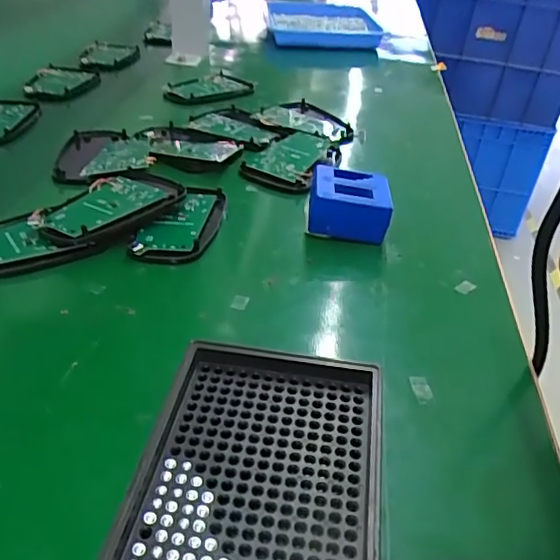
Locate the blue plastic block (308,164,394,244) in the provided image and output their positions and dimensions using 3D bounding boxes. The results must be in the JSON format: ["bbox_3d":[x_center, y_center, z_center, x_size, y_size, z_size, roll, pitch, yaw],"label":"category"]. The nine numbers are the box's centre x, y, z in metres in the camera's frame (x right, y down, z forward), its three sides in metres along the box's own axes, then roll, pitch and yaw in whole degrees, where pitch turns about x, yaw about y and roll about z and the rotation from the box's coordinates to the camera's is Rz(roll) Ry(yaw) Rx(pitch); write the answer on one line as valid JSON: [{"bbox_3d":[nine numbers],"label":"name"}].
[{"bbox_3d":[0.047,-0.050,0.402,0.053,0.037,0.048,5,35,0],"label":"blue plastic block"}]

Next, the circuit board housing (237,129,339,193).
[{"bbox_3d":[0.009,-0.104,0.491,0.063,0.013,0.091,19,38,19],"label":"circuit board housing"}]

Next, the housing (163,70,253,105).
[{"bbox_3d":[-0.078,-0.207,0.624,0.093,0.008,0.070,-17,41,-28],"label":"housing"}]

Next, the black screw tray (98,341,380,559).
[{"bbox_3d":[-0.010,0.083,0.220,0.090,0.025,0.140,8,36,5],"label":"black screw tray"}]

